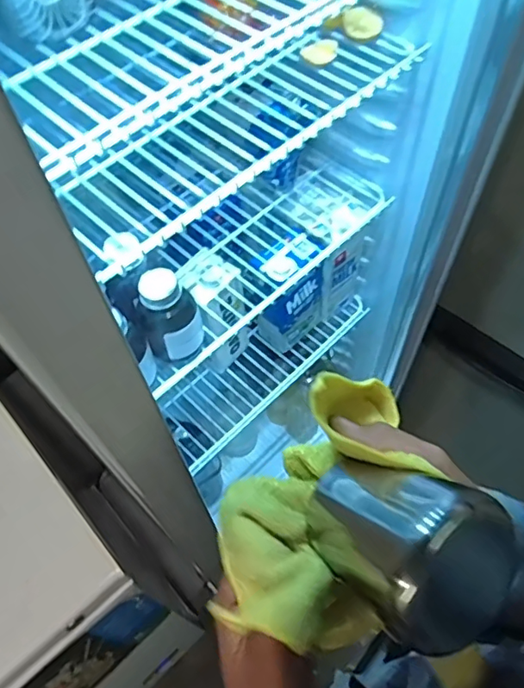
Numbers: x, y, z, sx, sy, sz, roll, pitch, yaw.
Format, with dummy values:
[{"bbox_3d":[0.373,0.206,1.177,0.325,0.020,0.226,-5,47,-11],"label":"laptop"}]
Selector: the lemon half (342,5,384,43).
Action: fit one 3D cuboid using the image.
[{"bbox_3d":[0.103,-0.329,0.551,0.040,0.017,0.035,13,60,12],"label":"lemon half"}]

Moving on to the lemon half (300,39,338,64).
[{"bbox_3d":[0.058,-0.292,0.537,0.036,0.012,0.026,-6,58,-1],"label":"lemon half"}]

